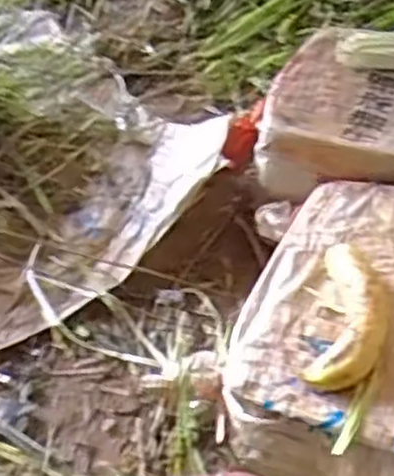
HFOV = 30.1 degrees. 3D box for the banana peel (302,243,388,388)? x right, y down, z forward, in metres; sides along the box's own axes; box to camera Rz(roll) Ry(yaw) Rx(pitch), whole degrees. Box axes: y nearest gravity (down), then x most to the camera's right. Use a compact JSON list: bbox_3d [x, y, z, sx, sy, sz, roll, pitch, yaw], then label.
[{"bbox_3d":[0.154,0.070,0.729,0.067,0.039,0.184,6,43,14],"label":"banana peel"}]

